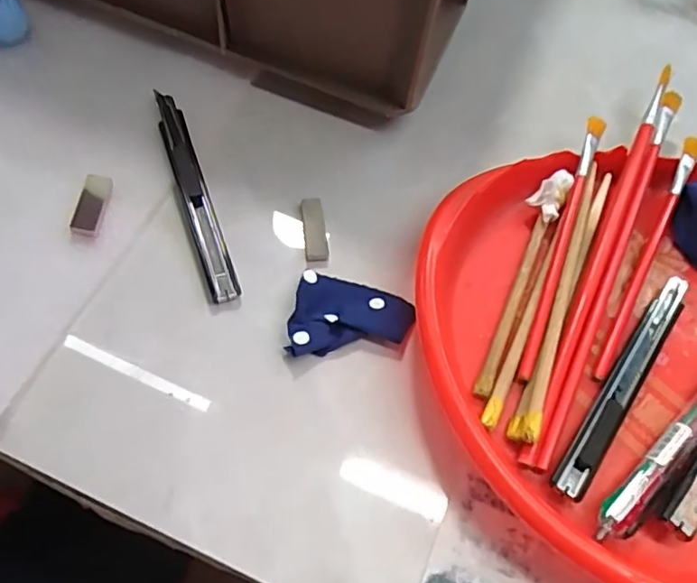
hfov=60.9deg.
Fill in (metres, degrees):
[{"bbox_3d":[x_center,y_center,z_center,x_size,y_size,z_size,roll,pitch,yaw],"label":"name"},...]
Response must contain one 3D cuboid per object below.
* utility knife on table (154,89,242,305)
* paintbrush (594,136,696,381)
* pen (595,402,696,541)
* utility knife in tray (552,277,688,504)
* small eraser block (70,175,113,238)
[{"bbox_3d":[-0.086,-0.054,0.326,0.017,0.017,0.133,-17,66,-13],"label":"utility knife on table"},{"bbox_3d":[0.165,-0.025,0.323,0.011,0.015,0.169,30,64,10],"label":"paintbrush"},{"bbox_3d":[0.155,0.067,0.275,0.126,0.011,0.015,-39,72,-22],"label":"pen"},{"bbox_3d":[0.137,0.042,0.289,0.015,0.007,0.137,36,65,13],"label":"utility knife in tray"},{"bbox_3d":[-0.136,-0.046,0.315,0.015,0.006,0.037,4,63,-3],"label":"small eraser block"}]

